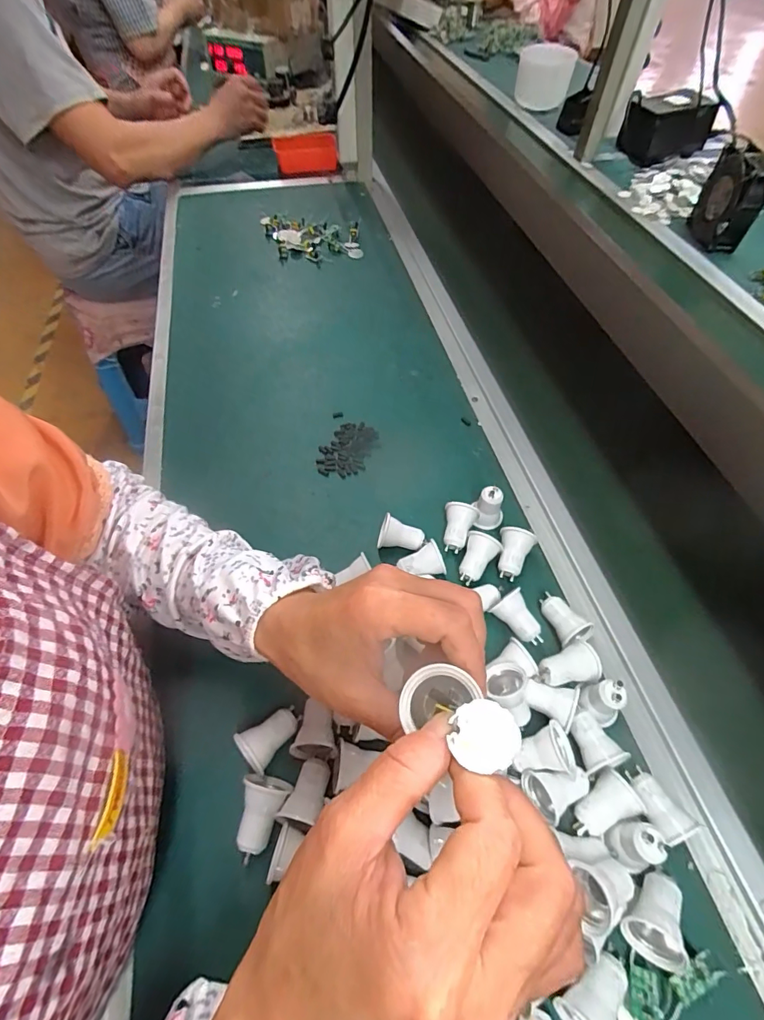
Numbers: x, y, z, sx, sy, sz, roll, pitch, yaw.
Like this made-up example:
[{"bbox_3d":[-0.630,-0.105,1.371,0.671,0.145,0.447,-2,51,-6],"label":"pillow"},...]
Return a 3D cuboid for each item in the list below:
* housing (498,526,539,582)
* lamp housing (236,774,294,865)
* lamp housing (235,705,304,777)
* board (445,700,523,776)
[{"bbox_3d":[0.121,0.041,0.417,0.031,0.028,0.041,19,58,13],"label":"housing"},{"bbox_3d":[-0.080,0.205,0.300,0.030,0.032,0.046,9,56,7],"label":"lamp housing"},{"bbox_3d":[-0.080,0.171,0.337,0.044,0.031,0.028,-33,61,-20],"label":"lamp housing"},{"bbox_3d":[0.036,0.078,0.157,0.023,0.004,0.023,-12,41,11],"label":"board"}]

